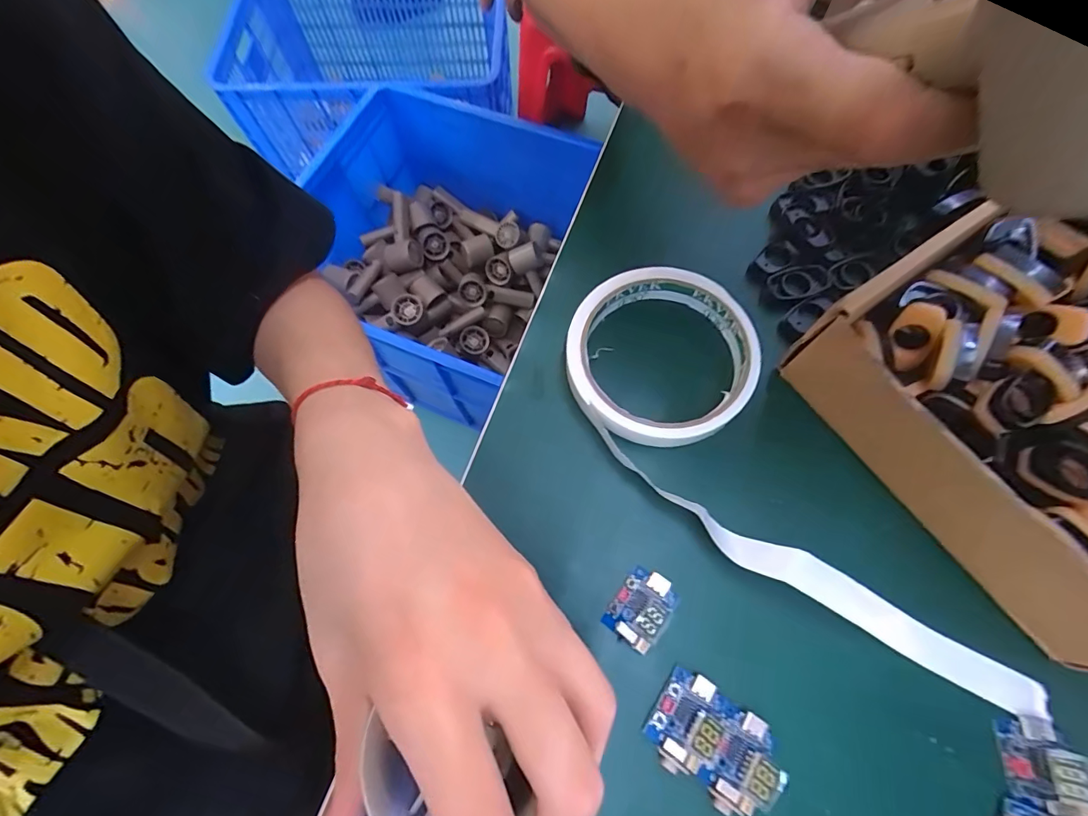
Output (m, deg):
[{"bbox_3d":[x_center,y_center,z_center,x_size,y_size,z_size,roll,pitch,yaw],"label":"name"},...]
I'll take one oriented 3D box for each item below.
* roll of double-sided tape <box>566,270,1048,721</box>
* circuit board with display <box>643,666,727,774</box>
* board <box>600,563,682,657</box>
[{"bbox_3d":[0.110,0.026,0.207,0.099,0.022,0.241,-43,74,-13],"label":"roll of double-sided tape"},{"bbox_3d":[0.055,0.120,0.175,0.024,0.012,0.033,32,74,13],"label":"circuit board with display"},{"bbox_3d":[0.041,0.082,0.190,0.021,0.012,0.030,38,75,14],"label":"board"}]

